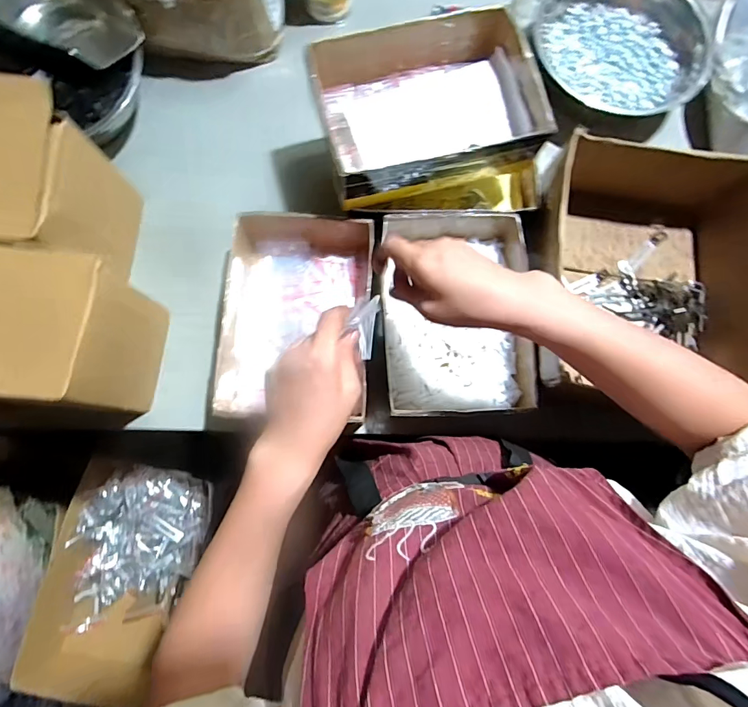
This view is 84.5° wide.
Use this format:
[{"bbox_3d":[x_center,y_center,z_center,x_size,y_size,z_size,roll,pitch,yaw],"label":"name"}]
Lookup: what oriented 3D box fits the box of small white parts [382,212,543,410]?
[{"bbox_3d":[0.103,-0.052,0.533,0.175,0.065,0.252,-2,80,-2],"label":"box of small white parts"}]

